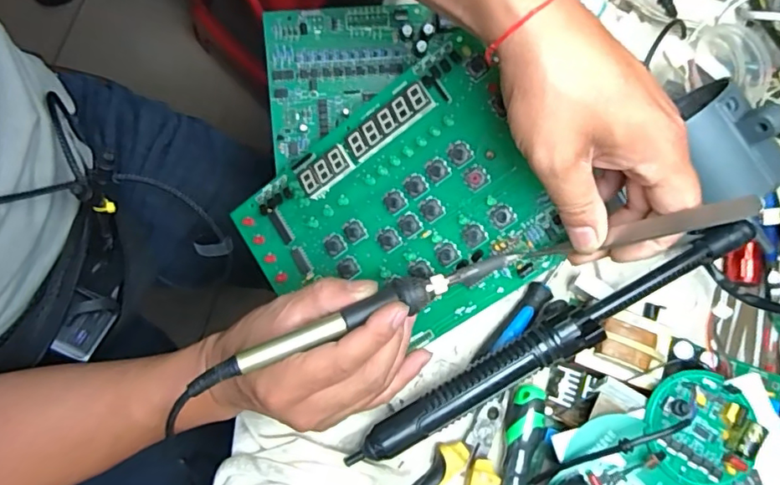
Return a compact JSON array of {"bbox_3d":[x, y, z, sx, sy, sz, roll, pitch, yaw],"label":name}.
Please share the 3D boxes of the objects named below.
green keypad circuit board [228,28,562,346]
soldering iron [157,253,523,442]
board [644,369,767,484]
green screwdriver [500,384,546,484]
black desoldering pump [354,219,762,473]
[{"bbox_3d":[0.005,-0.014,0.367,0.206,0.008,0.158,-36,82,17],"label":"green keypad circuit board"},{"bbox_3d":[-0.018,0.044,0.327,0.197,0.027,0.019,-21,80,-9],"label":"soldering iron"},{"bbox_3d":[0.197,0.117,0.340,0.062,0.018,0.070,16,79,2],"label":"board"},{"bbox_3d":[0.081,0.159,0.361,0.020,0.016,0.126,17,79,2],"label":"green screwdriver"},{"bbox_3d":[0.108,0.066,0.366,0.298,0.031,0.031,-29,81,-7],"label":"black desoldering pump"}]

